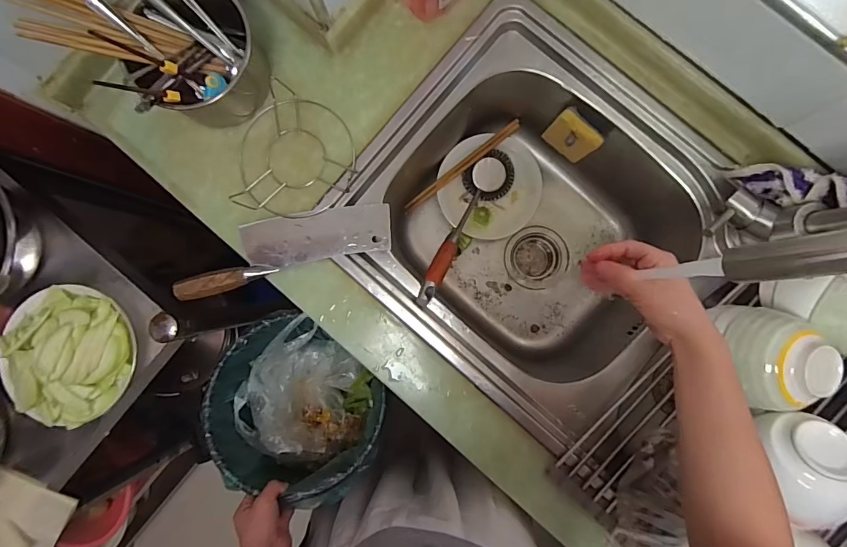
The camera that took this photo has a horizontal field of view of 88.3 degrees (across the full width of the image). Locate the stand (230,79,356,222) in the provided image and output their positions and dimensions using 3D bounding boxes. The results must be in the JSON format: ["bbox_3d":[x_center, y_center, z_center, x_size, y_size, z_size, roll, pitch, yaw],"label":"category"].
[{"bbox_3d":[-0.172,-0.149,0.566,0.163,0.026,0.163,0,88,2],"label":"stand"}]

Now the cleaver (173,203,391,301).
[{"bbox_3d":[-0.185,-0.035,0.570,0.283,0.017,0.072,-14,88,2],"label":"cleaver"}]

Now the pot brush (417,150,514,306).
[{"bbox_3d":[0.068,-0.079,0.660,0.075,0.066,0.324,25,47,3],"label":"pot brush"}]

